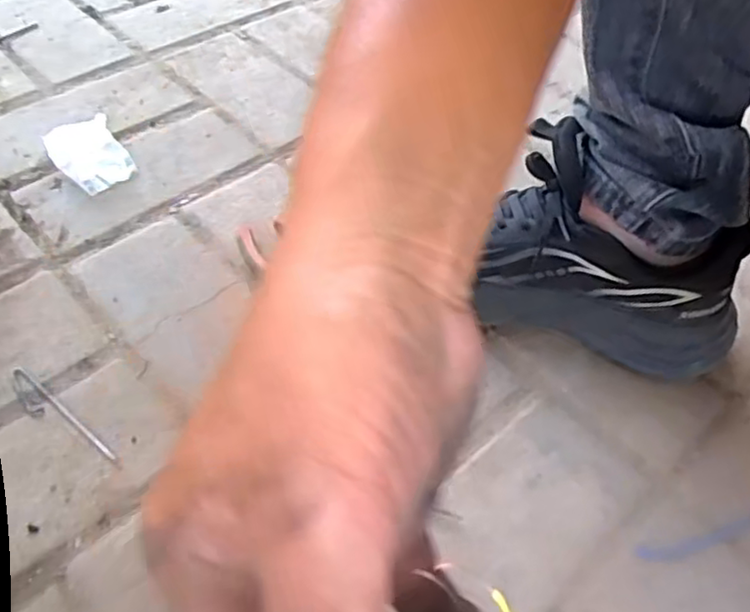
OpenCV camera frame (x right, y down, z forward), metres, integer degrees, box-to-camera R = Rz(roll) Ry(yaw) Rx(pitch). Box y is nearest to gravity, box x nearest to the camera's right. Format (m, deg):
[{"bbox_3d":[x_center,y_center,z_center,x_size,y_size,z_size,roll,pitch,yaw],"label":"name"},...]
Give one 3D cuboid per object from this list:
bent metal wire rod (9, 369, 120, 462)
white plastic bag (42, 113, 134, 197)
[{"bbox_3d":[-0.194,0.069,0.405,0.096,0.004,0.016,33,55,20],"label":"bent metal wire rod"},{"bbox_3d":[-0.235,-0.124,0.547,0.053,0.018,0.071,-30,60,-26],"label":"white plastic bag"}]

